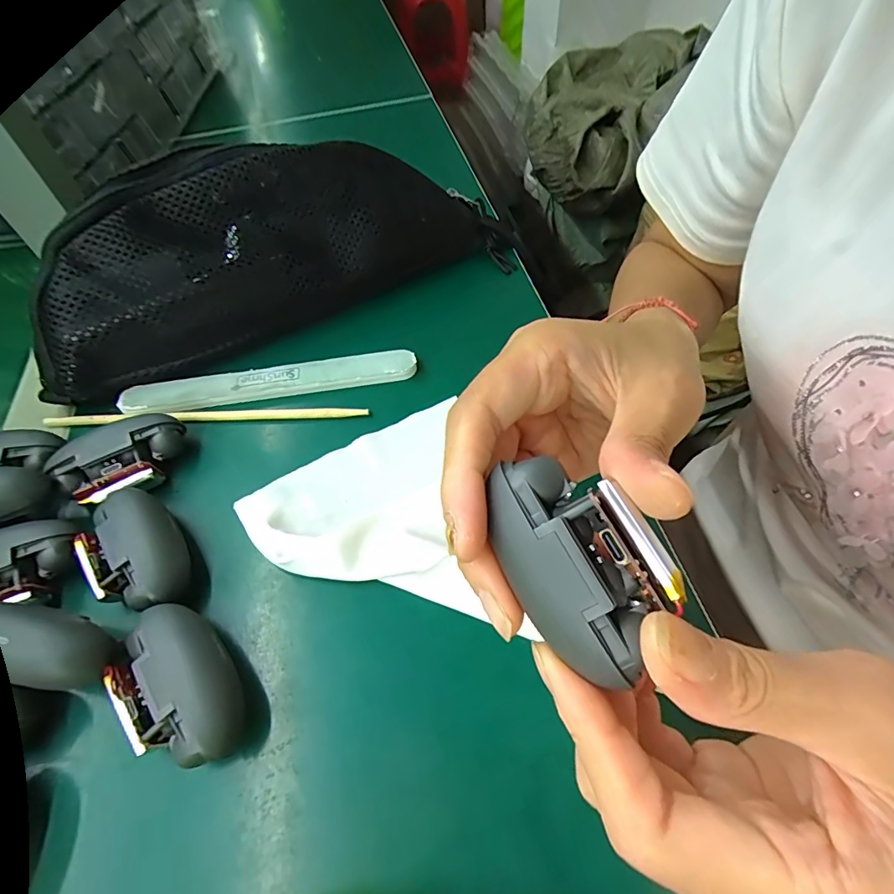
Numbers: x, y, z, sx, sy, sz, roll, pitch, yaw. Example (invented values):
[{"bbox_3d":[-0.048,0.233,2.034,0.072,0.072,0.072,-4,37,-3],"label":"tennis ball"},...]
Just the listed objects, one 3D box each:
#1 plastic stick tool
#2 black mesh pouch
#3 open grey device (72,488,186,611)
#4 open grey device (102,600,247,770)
[{"bbox_3d":[-0.105,-0.039,0.281,0.172,0.006,0.019,-10,57,-2],"label":"plastic stick tool"},{"bbox_3d":[-0.099,-0.126,0.287,0.286,0.082,0.066,-24,59,-11],"label":"black mesh pouch"},{"bbox_3d":[-0.142,0.049,0.217,0.060,0.027,0.039,36,66,23],"label":"open grey device"},{"bbox_3d":[-0.103,0.094,0.184,0.039,0.027,0.065,-40,63,-19],"label":"open grey device"}]

